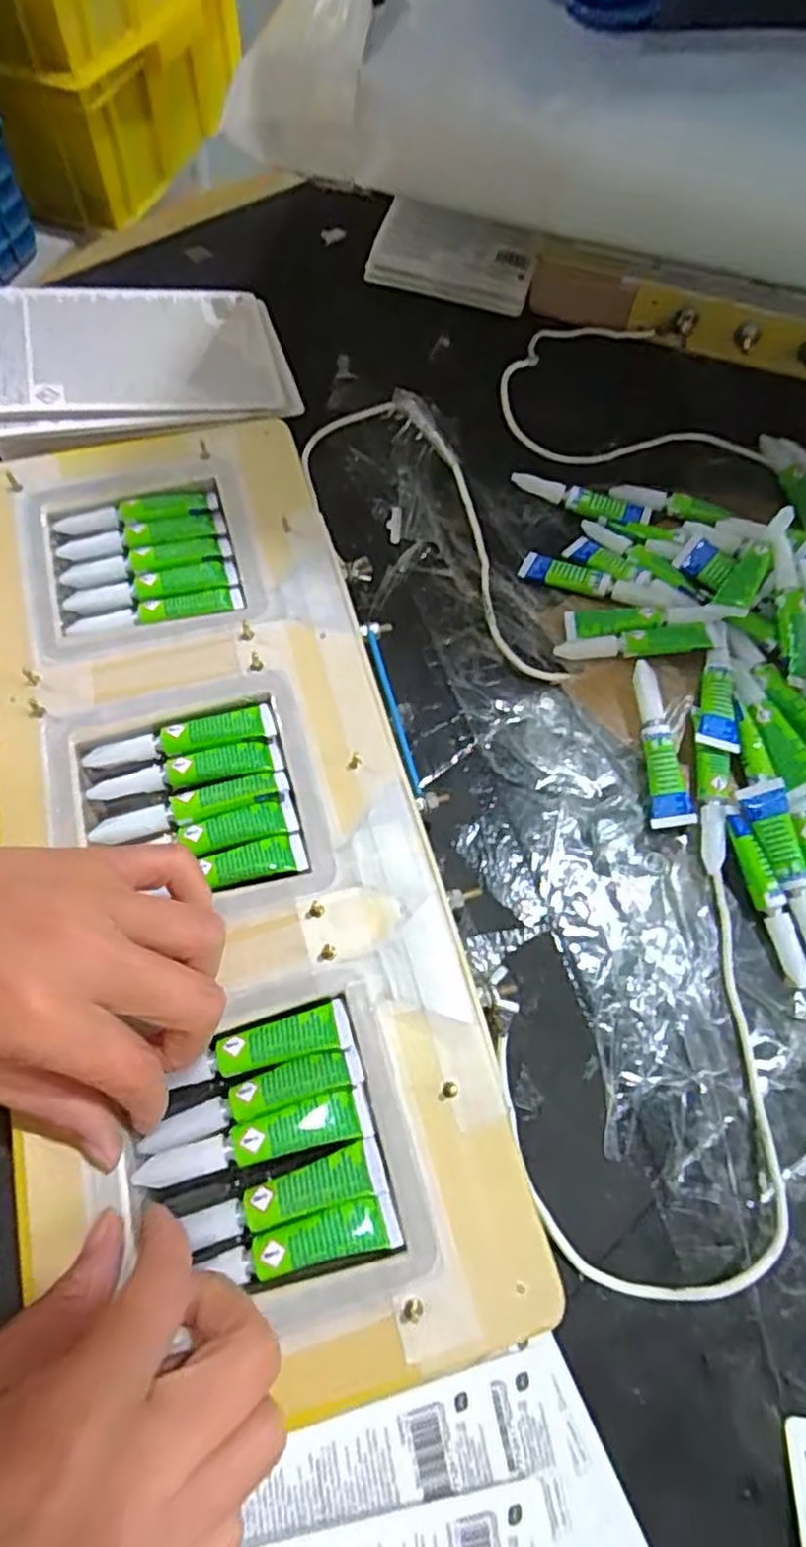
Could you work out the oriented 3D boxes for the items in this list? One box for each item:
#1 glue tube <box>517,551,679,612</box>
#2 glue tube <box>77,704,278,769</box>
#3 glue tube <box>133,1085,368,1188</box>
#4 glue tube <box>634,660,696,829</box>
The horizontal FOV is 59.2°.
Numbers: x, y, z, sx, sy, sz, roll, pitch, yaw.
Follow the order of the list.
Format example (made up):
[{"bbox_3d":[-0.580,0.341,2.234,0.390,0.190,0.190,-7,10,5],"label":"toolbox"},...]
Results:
[{"bbox_3d":[0.105,-0.104,0.387,0.082,0.019,0.019,27,68,9],"label":"glue tube"},{"bbox_3d":[-0.099,-0.015,0.314,0.081,0.008,0.014,-12,67,-8],"label":"glue tube"},{"bbox_3d":[-0.052,0.130,0.249,0.080,0.008,0.015,-13,68,-8],"label":"glue tube"},{"bbox_3d":[0.124,-0.015,0.345,0.018,0.017,0.080,-4,67,-4],"label":"glue tube"}]

